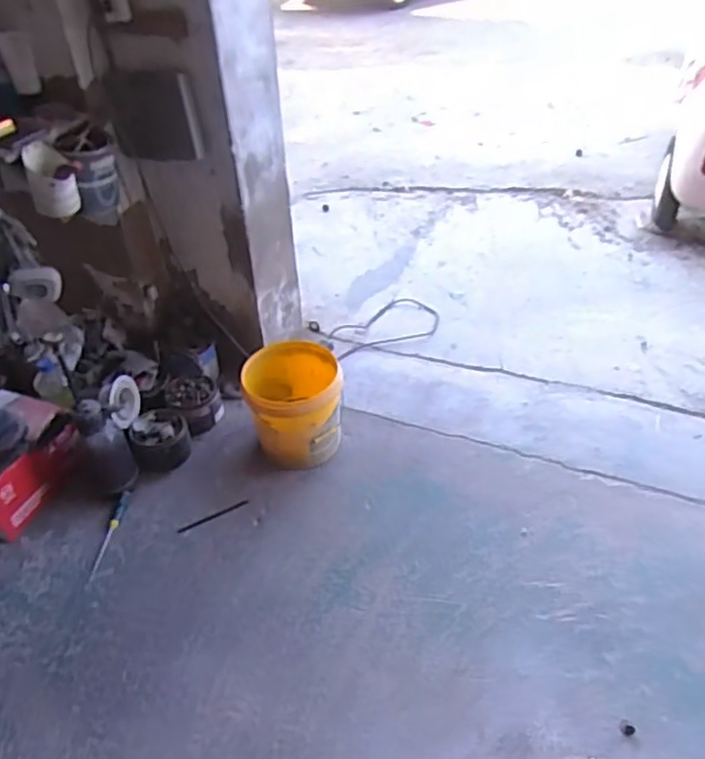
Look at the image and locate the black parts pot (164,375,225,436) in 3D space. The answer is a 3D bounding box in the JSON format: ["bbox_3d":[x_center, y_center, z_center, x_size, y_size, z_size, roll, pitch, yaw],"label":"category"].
[{"bbox_3d":[-0.461,0.066,1.862,0.192,0.093,0.151,28,49,32],"label":"black parts pot"}]

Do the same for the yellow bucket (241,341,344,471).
[{"bbox_3d":[-0.154,0.068,1.711,0.246,0.233,0.251,-2,40,1],"label":"yellow bucket"}]

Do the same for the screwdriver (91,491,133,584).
[{"bbox_3d":[-0.602,0.381,1.575,0.029,0.021,0.240,4,50,8],"label":"screwdriver"}]

